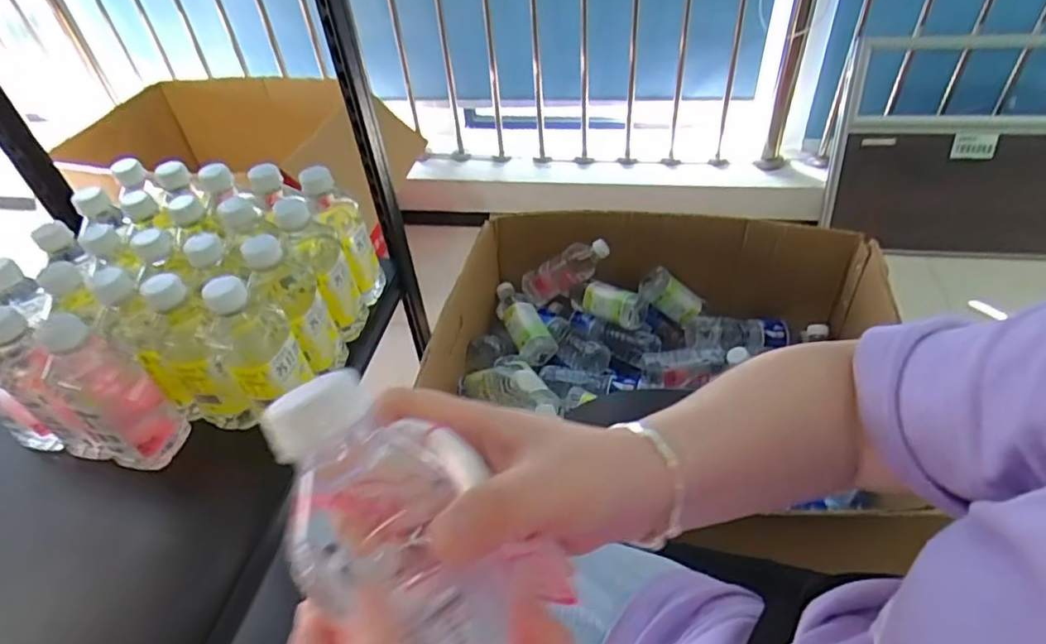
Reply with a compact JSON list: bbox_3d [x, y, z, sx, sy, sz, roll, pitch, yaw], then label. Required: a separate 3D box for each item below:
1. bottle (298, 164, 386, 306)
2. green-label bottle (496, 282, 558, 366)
[{"bbox_3d":[-0.194,-0.090,0.648,0.055,0.159,0.059,-16,45,-11],"label":"bottle"},{"bbox_3d":[-0.002,-0.006,1.032,0.064,0.054,0.166,-22,63,-17],"label":"green-label bottle"}]

